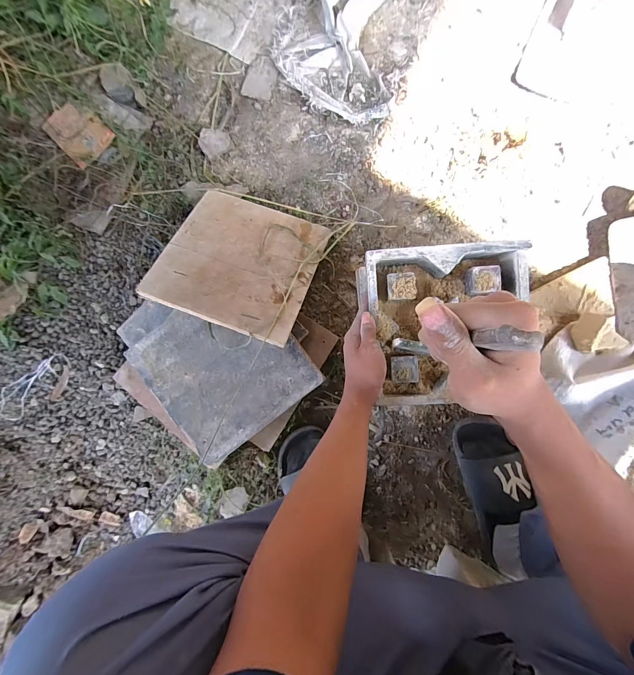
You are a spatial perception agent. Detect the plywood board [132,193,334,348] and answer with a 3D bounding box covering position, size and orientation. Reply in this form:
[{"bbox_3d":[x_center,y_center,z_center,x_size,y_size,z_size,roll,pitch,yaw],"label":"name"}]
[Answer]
[{"bbox_3d":[-0.124,-0.135,0.524,0.239,0.007,0.250,19,63,-1],"label":"plywood board"}]

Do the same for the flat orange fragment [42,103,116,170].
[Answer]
[{"bbox_3d":[-0.434,-0.373,0.560,0.105,0.016,0.084,44,92,5],"label":"flat orange fragment"}]

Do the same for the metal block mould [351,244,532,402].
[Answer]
[{"bbox_3d":[0.185,-0.019,0.463,0.234,0.049,0.223,-4,90,5],"label":"metal block mould"}]

